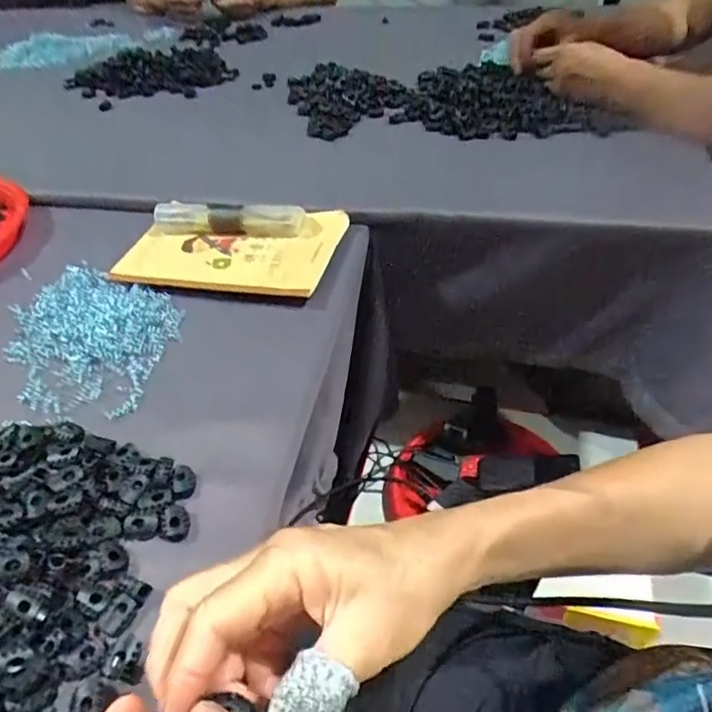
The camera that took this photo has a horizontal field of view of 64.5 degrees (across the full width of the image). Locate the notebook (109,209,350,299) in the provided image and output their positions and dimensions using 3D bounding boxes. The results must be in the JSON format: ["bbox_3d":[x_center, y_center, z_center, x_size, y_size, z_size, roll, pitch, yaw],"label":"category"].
[{"bbox_3d":[-0.127,-0.109,0.572,0.214,0.013,0.137,8,45,13],"label":"notebook"}]

